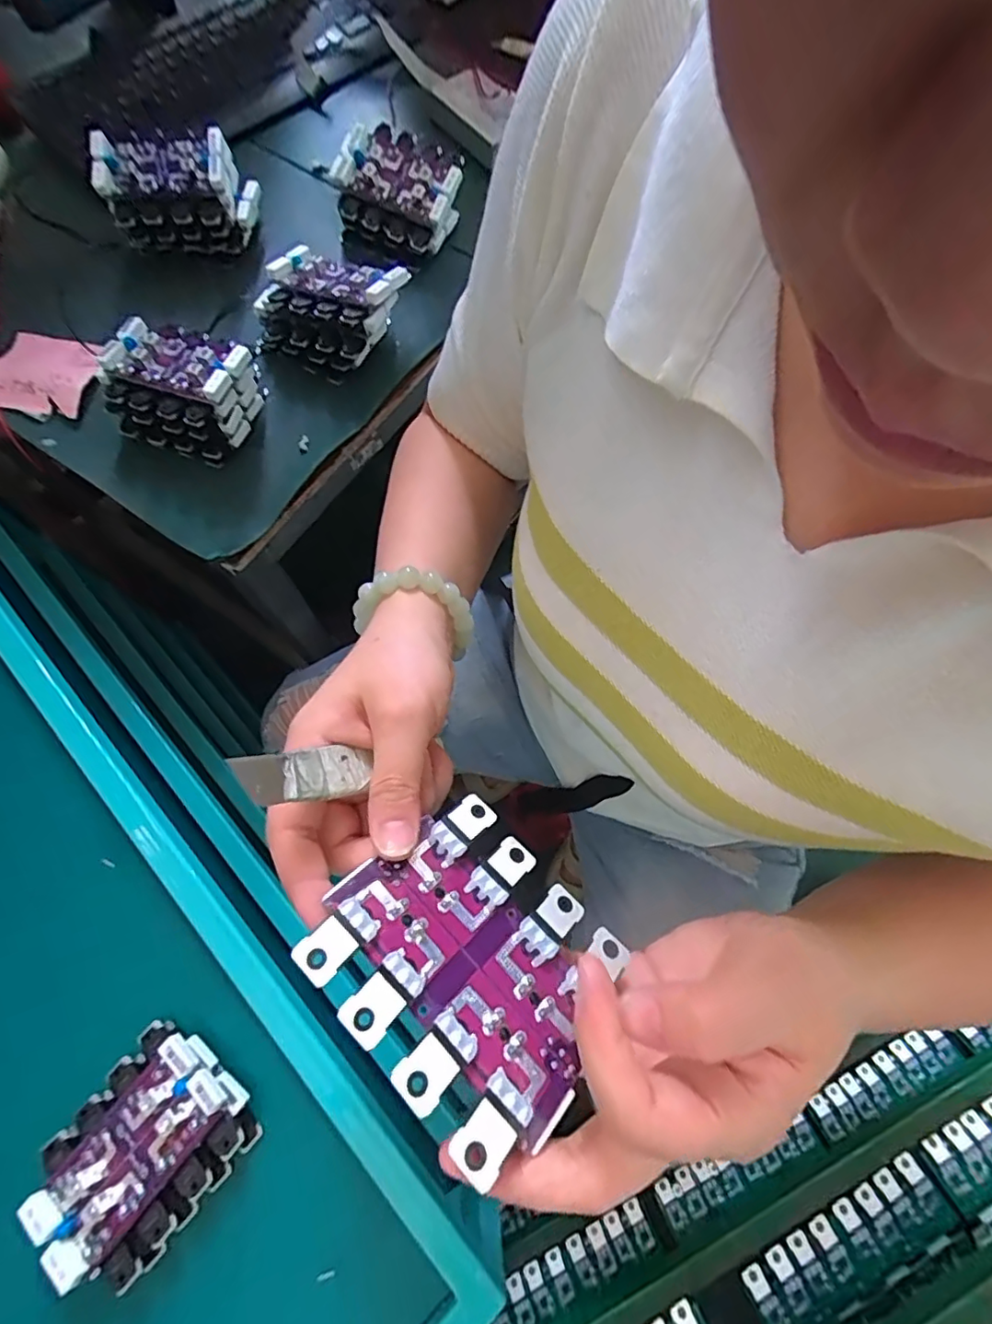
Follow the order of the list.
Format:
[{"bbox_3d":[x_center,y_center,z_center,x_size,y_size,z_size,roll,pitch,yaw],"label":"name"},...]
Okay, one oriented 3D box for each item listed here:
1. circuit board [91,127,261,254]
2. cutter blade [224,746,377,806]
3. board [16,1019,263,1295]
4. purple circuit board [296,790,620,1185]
[{"bbox_3d":[-0.294,-0.431,0.514,0.131,0.064,0.061,-9,73,-5],"label":"circuit board"},{"bbox_3d":[-0.072,0.043,0.214,0.004,0.062,0.017,-27,72,26],"label":"cutter blade"},{"bbox_3d":[-0.206,0.284,0.323,0.093,0.027,0.107,40,75,11],"label":"board"},{"bbox_3d":[-0.008,0.108,0.202,0.100,0.009,0.088,42,47,17],"label":"purple circuit board"}]

